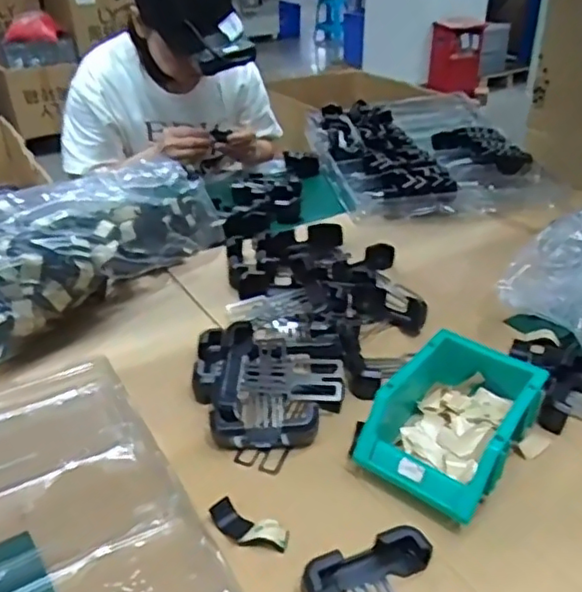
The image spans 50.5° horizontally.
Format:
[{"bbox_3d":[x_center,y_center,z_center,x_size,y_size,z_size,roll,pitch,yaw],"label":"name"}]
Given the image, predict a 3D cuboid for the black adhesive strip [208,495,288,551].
[{"bbox_3d":[-0.034,0.182,0.490,0.066,0.010,0.025,14,34,22],"label":"black adhesive strip"}]

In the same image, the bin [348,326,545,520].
[{"bbox_3d":[0.140,0.112,0.548,0.121,0.078,0.153,21,37,31],"label":"bin"}]

